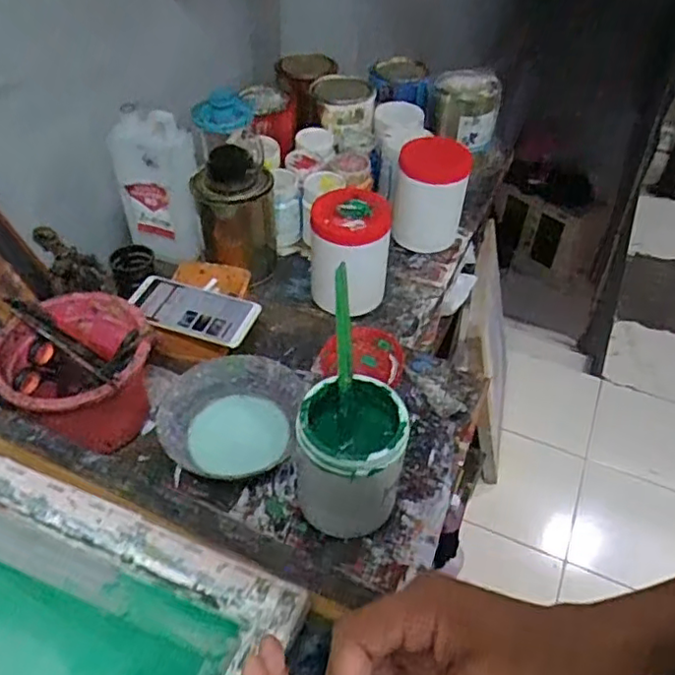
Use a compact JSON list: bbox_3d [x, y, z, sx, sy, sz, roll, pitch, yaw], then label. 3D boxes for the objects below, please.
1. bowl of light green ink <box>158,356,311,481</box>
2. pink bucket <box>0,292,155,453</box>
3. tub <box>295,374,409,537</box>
[{"bbox_3d":[-0.115,0.093,0.681,0.141,0.060,0.142,1,46,-1],"label":"bowl of light green ink"},{"bbox_3d":[-0.267,0.042,0.651,0.146,0.120,0.145,1,46,-1],"label":"pink bucket"},{"bbox_3d":[0.011,0.120,0.601,0.096,0.141,0.091,1,46,-1],"label":"tub"}]

